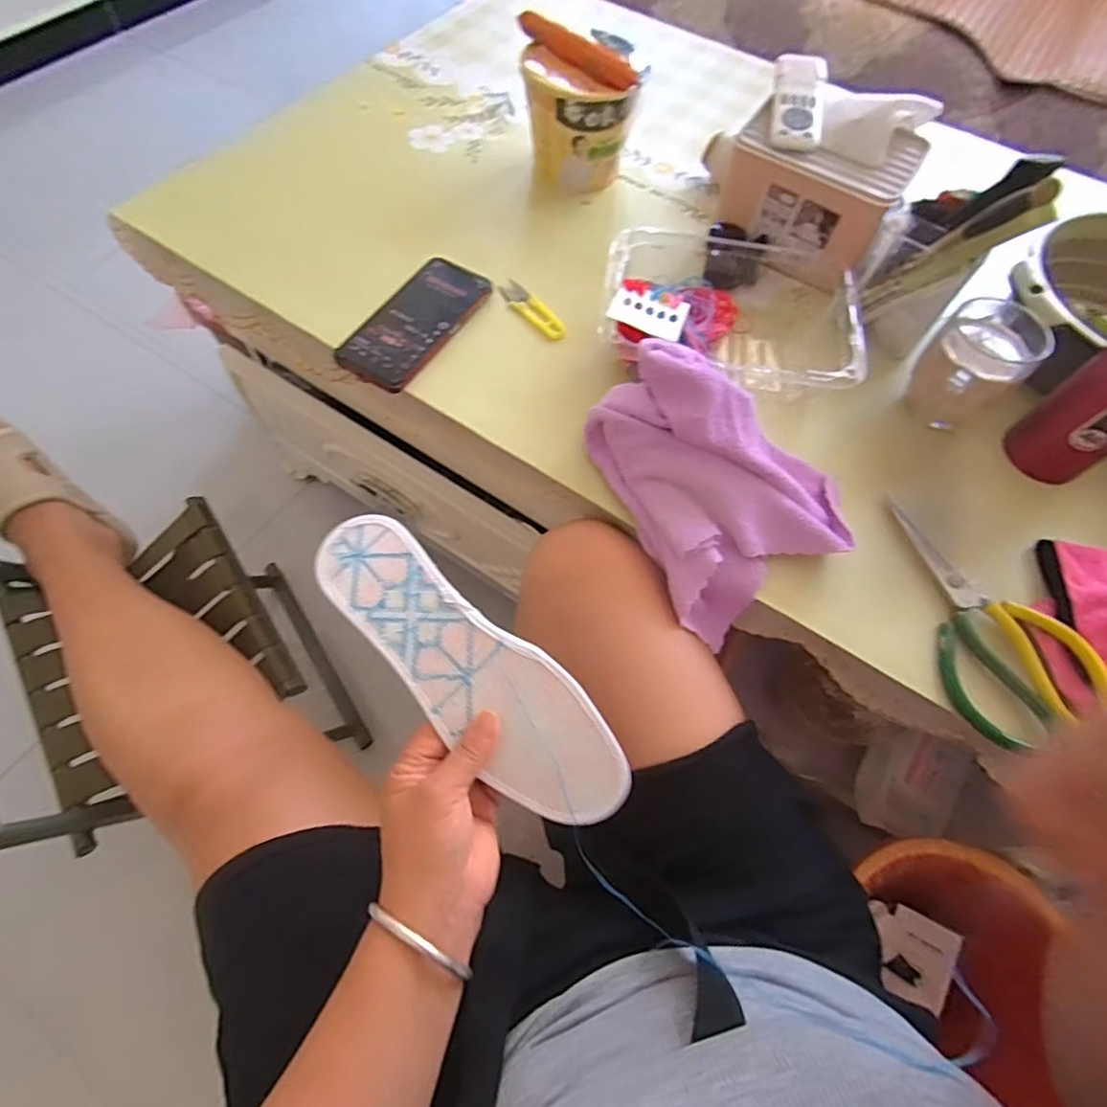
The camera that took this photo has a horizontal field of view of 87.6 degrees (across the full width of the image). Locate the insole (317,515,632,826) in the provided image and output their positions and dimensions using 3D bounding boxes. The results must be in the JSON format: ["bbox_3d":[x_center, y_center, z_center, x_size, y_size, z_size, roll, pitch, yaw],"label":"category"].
[{"bbox_3d":[-0.053,0.073,0.371,0.247,0.017,0.077,43,90,5],"label":"insole"}]

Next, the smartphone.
[{"bbox_3d":[-0.132,-0.226,0.559,0.079,0.015,0.162,28,65,11],"label":"smartphone"}]

